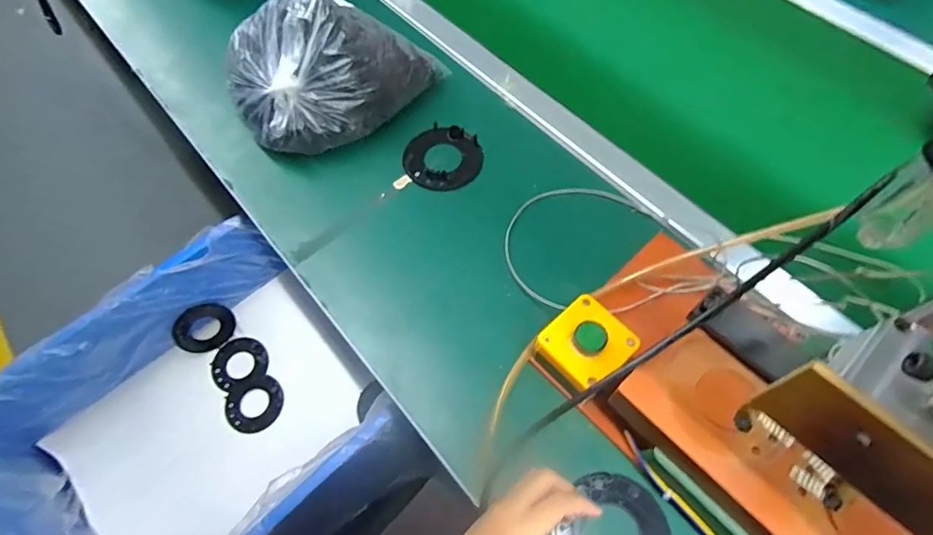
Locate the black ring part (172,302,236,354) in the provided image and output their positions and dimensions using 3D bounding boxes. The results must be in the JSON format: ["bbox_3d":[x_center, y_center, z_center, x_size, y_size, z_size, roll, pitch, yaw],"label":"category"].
[{"bbox_3d":[-0.454,0.105,0.846,0.018,0.089,0.092,26,87,48],"label":"black ring part"}]

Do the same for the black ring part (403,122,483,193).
[{"bbox_3d":[-0.029,-0.136,0.605,0.095,0.007,0.091,-1,63,1],"label":"black ring part"}]

